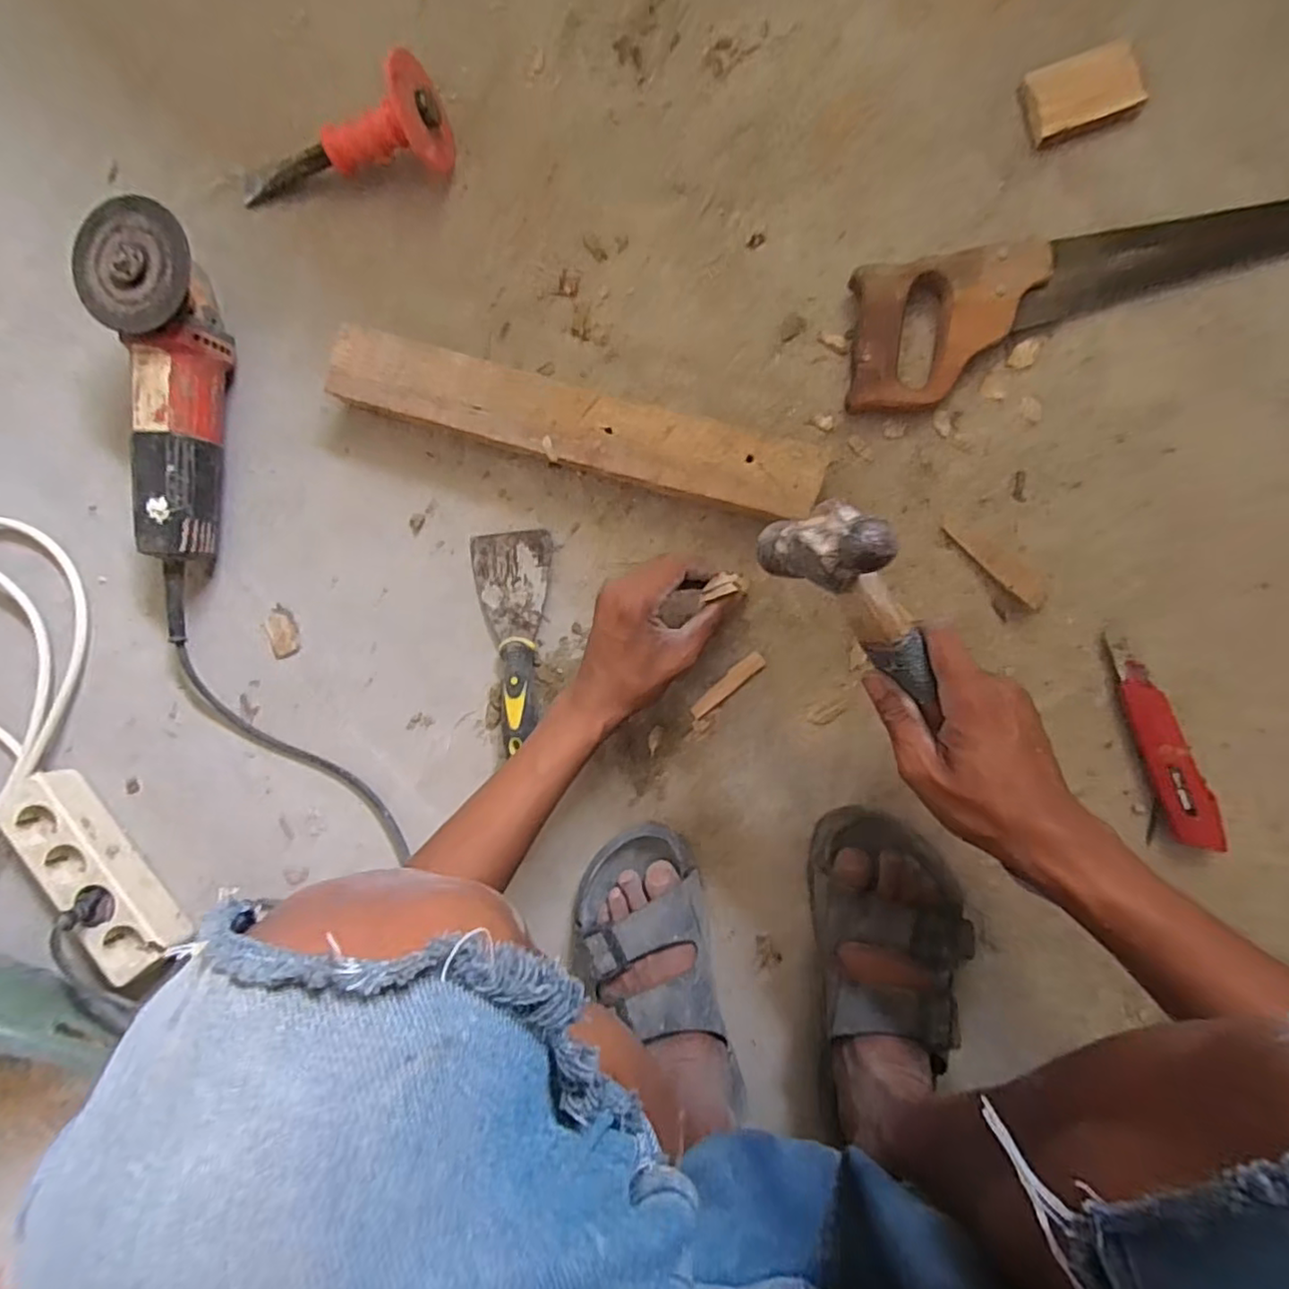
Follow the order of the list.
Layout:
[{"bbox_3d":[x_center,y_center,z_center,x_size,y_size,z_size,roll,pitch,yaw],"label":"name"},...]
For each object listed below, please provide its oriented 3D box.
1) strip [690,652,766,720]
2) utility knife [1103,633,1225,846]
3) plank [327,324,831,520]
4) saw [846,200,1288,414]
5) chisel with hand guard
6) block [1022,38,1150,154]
[{"bbox_3d":[0.068,0.034,0.520,0.073,0.004,0.014,-40,87,7],"label":"strip"},{"bbox_3d":[0.391,0.073,0.473,0.032,0.022,0.163,-17,90,7],"label":"utility knife"},{"bbox_3d":[-0.058,-0.174,0.509,0.396,0.042,0.061,17,94,6],"label":"plank"},{"bbox_3d":[0.361,-0.254,0.455,0.413,0.028,0.100,-8,92,7],"label":"saw"},{"bbox_3d":[-0.257,-0.411,0.526,0.200,0.074,0.064,-4,92,20],"label":"chisel with hand guard"},{"bbox_3d":[0.322,-0.406,0.463,0.077,0.015,0.053,-16,90,7],"label":"block"}]

